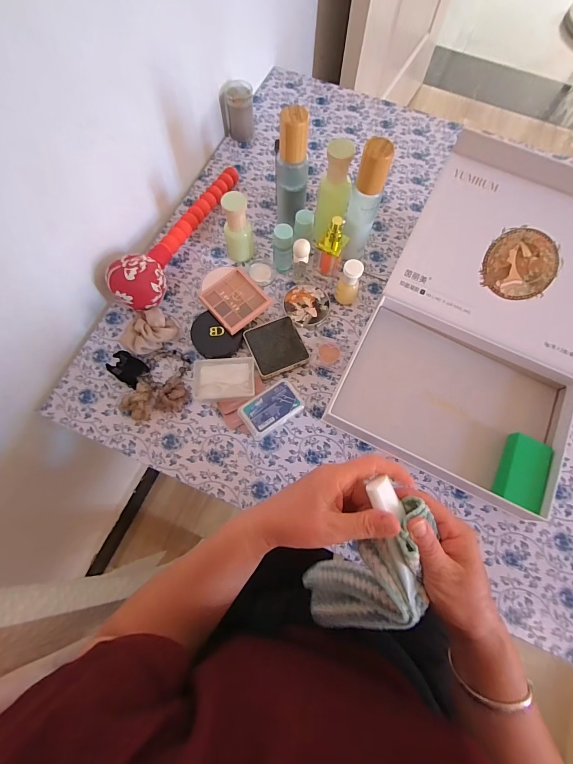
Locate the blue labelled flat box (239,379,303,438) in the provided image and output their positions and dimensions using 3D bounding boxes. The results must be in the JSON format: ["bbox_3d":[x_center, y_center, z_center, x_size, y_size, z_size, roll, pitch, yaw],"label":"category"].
[{"bbox_3d":[-0.019,0.036,0.455,0.078,0.028,0.047,-34,76,-12],"label":"blue labelled flat box"}]

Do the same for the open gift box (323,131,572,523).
[{"bbox_3d":[0.264,-0.074,0.437,0.276,0.147,0.366,26,73,7],"label":"open gift box"}]

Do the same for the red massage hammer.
[{"bbox_3d":[-0.163,-0.238,0.516,0.066,0.062,0.302,21,72,5],"label":"red massage hammer"}]

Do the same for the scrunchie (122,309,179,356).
[{"bbox_3d":[-0.187,-0.068,0.475,0.055,0.038,0.071,38,75,10],"label":"scrunchie"}]

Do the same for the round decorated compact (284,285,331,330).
[{"bbox_3d":[0.031,-0.113,0.515,0.067,0.012,0.065,0,71,-1],"label":"round decorated compact"}]

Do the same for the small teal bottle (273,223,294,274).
[{"bbox_3d":[-0.004,-0.191,0.503,0.028,0.072,0.030,1,71,-1],"label":"small teal bottle"}]

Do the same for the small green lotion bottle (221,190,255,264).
[{"bbox_3d":[-0.069,-0.217,0.495,0.040,0.101,0.033,-8,72,-4],"label":"small green lotion bottle"}]

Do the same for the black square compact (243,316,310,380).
[{"bbox_3d":[-0.013,-0.051,0.481,0.075,0.015,0.071,-20,73,-8],"label":"black square compact"}]

